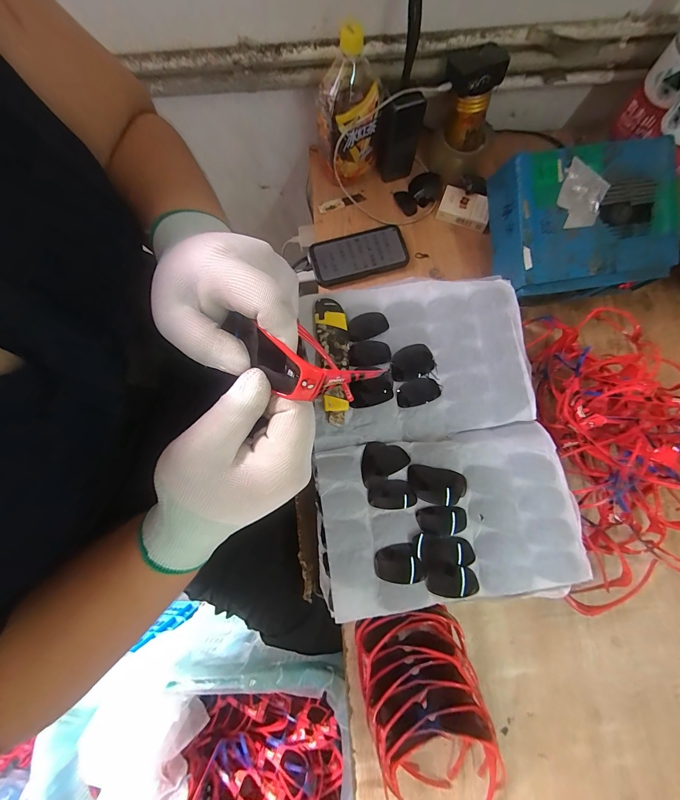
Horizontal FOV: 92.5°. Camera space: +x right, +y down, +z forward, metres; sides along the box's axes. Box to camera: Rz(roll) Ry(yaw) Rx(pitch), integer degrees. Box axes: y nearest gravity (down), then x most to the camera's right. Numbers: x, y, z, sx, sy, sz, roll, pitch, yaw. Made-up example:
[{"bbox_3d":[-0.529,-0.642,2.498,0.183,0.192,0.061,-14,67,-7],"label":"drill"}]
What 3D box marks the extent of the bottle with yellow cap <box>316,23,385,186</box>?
[{"bbox_3d":[0.013,-0.443,0.507,0.093,0.207,0.089,-3,77,0],"label":"bottle with yellow cap"}]

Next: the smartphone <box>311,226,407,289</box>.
[{"bbox_3d":[0.033,-0.250,0.559,0.162,0.015,0.081,-17,78,-3],"label":"smartphone"}]

